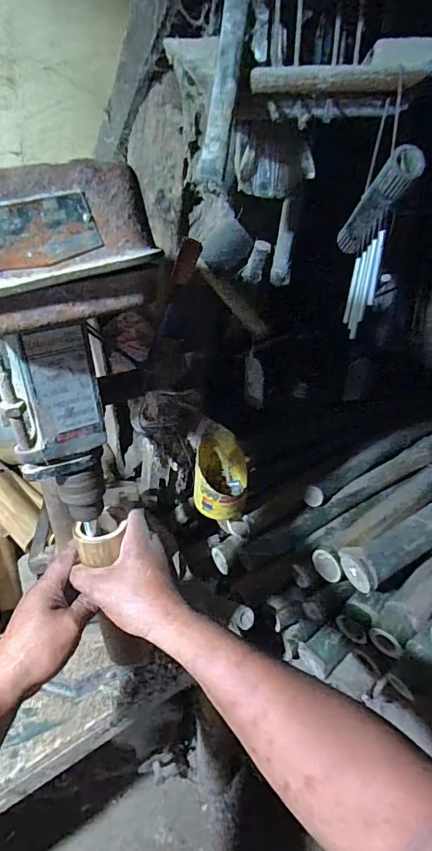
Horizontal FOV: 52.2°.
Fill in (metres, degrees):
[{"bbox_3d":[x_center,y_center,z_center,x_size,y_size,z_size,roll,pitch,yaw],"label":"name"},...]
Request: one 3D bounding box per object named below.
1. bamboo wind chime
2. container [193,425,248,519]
[{"bbox_3d":[0.212,-0.245,0.613,0.045,0.222,0.136,-2,31,-3],"label":"bamboo wind chime"},{"bbox_3d":[0.008,0.085,0.762,0.089,0.148,0.097,4,31,6],"label":"container"}]

